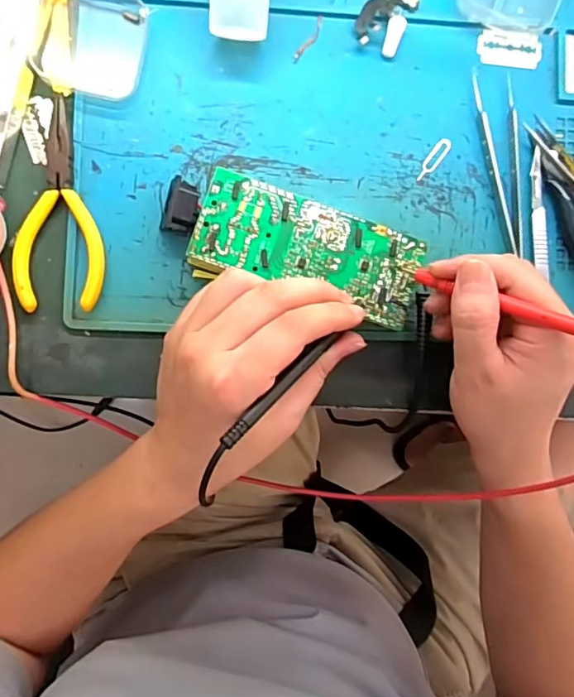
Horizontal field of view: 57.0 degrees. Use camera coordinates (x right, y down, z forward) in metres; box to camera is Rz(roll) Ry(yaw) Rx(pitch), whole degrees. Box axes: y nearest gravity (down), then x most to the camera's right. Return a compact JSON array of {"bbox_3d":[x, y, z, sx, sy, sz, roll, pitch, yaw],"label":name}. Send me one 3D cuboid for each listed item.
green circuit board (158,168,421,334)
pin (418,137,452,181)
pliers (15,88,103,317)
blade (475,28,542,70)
[{"bbox_3d":[0.003,-0.061,0.319,0.151,0.022,0.058,17,88,-2],"label":"green circuit board"},{"bbox_3d":[0.095,-0.122,0.341,0.010,0.004,0.033,39,86,-3],"label":"pin"},{"bbox_3d":[-0.137,-0.086,0.317,0.052,0.012,0.126,-1,89,-5],"label":"pliers"},{"bbox_3d":[0.147,-0.197,0.349,0.042,0.006,0.024,5,88,-5],"label":"blade"}]

